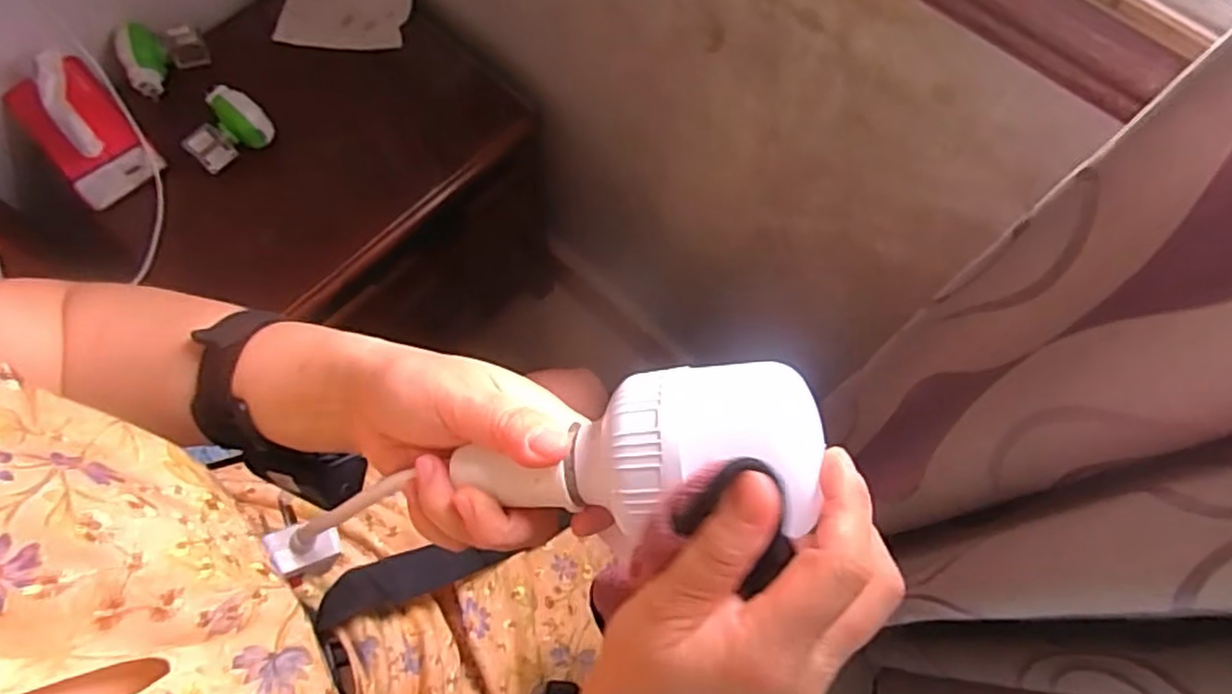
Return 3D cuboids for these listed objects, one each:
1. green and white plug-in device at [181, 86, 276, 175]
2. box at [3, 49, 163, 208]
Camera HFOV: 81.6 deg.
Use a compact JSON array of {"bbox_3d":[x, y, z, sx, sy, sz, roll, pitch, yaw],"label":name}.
[{"bbox_3d":[-0.429,-0.237,0.780,0.078,0.042,0.087,42,76,13],"label":"green and white plug-in device"},{"bbox_3d":[-0.564,-0.234,0.746,0.092,0.079,0.154,-39,75,-12],"label":"box"}]

